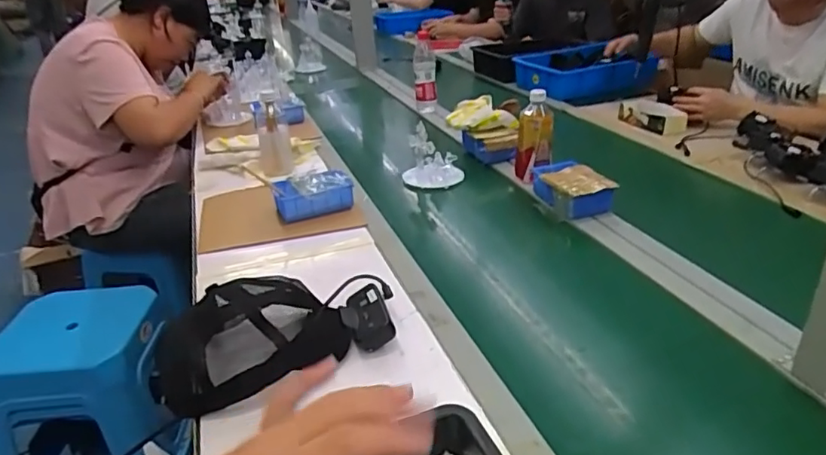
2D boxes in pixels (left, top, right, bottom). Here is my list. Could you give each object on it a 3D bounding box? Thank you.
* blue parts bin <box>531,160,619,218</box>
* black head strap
[{"bbox_3d":[0.292,-0.076,1.064,0.096,0.063,0.162,-9,27,-12],"label":"blue parts bin"},{"bbox_3d":[-0.198,0.132,0.697,0.229,0.110,0.136,-21,32,-31],"label":"black head strap"}]

